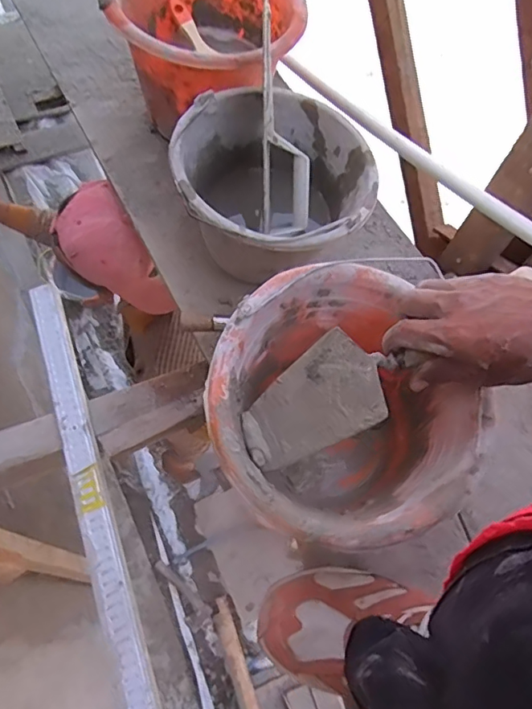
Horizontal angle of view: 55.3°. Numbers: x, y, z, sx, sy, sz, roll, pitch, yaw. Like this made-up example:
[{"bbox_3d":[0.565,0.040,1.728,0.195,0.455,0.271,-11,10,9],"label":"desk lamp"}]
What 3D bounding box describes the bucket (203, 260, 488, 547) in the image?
[{"bbox_3d":[0.060,0.066,0.511,0.229,0.167,0.246,2,63,-3],"label":"bucket"}]

